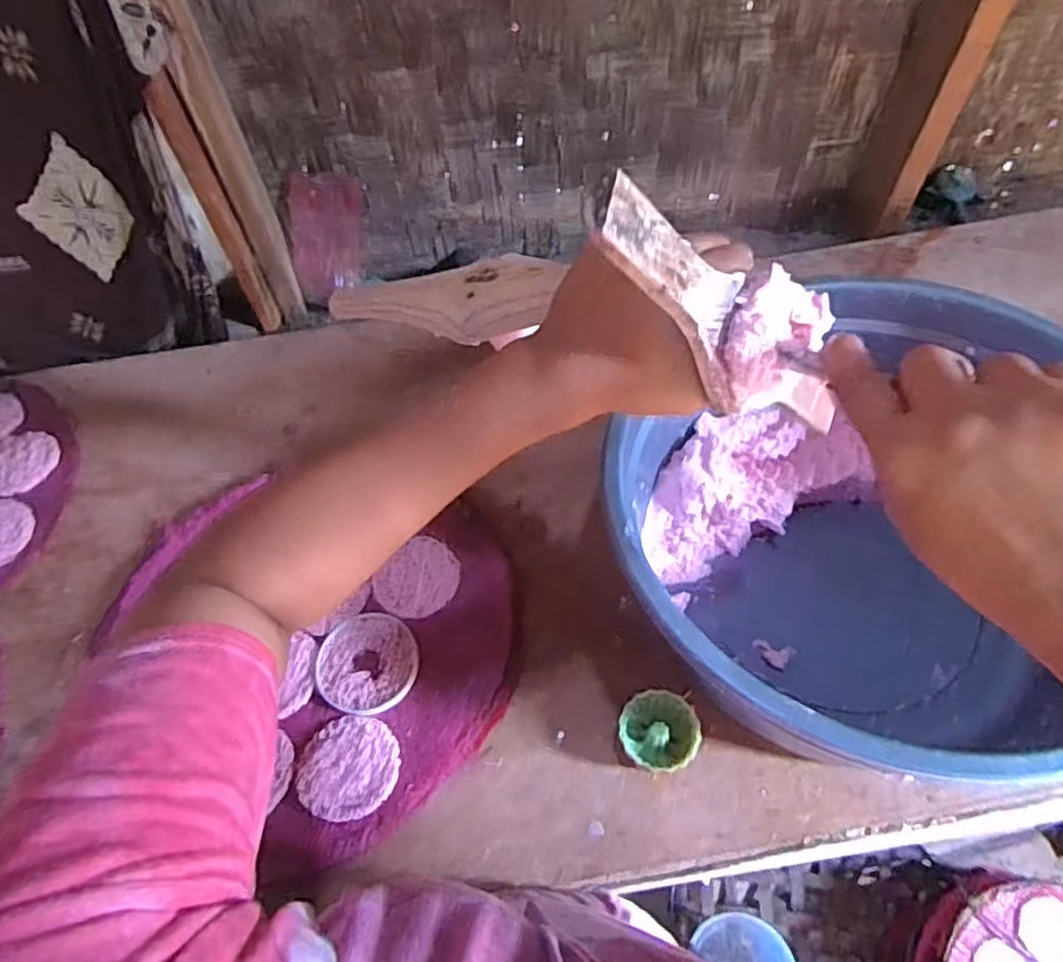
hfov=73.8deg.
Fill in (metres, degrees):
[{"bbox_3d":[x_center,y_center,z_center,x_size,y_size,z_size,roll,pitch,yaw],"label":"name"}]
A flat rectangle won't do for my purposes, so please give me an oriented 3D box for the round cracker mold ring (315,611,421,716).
[{"bbox_3d":[-0.144,0.160,0.622,0.092,0.007,0.090,-2,57,3],"label":"round cracker mold ring"}]

